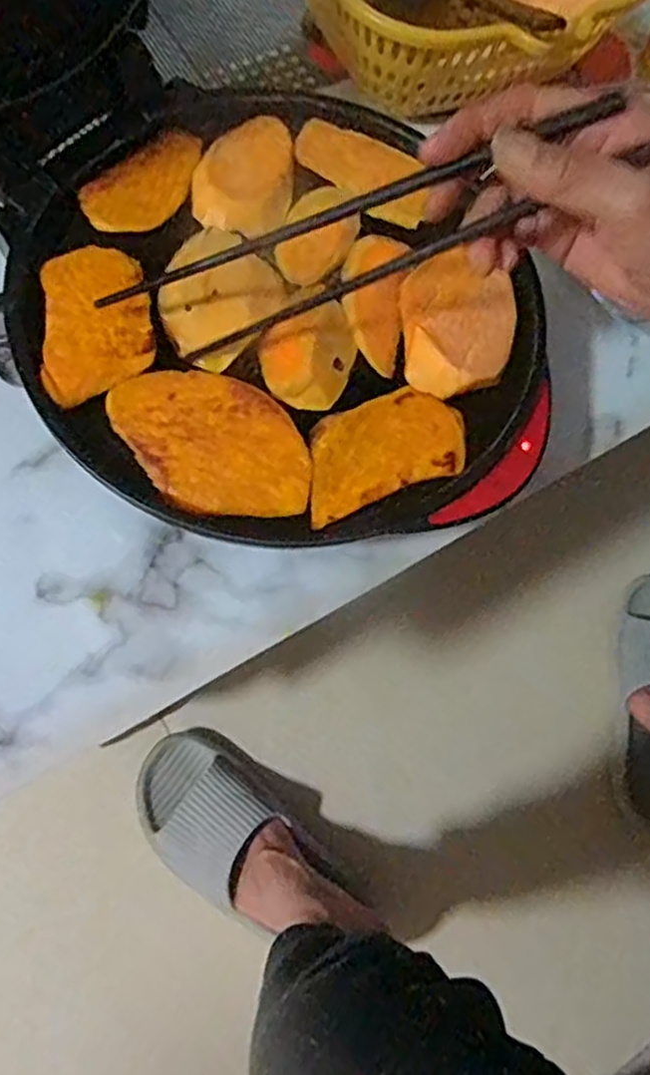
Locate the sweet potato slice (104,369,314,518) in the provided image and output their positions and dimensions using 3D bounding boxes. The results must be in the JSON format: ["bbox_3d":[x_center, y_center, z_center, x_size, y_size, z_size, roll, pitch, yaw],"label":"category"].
[{"bbox_3d":[-0.056,-0.047,0.367,0.101,0.011,0.068,14,70,-2],"label":"sweet potato slice"}]

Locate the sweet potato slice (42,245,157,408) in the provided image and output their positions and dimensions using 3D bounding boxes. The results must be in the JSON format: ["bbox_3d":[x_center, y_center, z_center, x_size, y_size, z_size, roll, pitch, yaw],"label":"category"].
[{"bbox_3d":[-0.115,-0.111,0.375,0.053,0.008,0.095,-8,72,-10],"label":"sweet potato slice"}]

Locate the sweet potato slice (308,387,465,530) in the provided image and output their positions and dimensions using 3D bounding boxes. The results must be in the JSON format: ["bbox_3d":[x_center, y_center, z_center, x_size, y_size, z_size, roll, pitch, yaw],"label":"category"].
[{"bbox_3d":[0.028,-0.045,0.380,0.092,0.011,0.052,-22,75,-14],"label":"sweet potato slice"}]

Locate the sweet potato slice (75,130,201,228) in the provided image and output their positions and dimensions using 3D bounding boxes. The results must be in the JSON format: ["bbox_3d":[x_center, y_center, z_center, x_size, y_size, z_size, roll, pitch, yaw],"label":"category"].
[{"bbox_3d":[-0.097,-0.197,0.415,0.079,0.004,0.042,-41,80,-18],"label":"sweet potato slice"}]

